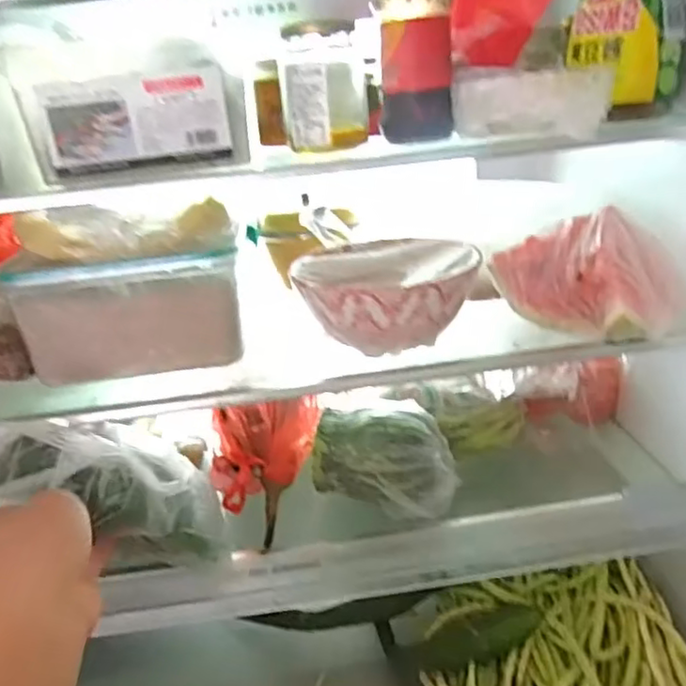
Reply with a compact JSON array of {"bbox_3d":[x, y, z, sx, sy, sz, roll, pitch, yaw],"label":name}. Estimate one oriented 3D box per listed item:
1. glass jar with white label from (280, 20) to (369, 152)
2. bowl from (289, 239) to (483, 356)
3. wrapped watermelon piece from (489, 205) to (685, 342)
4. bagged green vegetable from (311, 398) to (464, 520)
[{"bbox_3d":[-0.015,-0.214,0.532,0.065,0.094,0.071,-5,21,2],"label":"glass jar with white label"},{"bbox_3d":[0.037,-0.044,0.566,0.144,0.060,0.156,-5,21,2],"label":"bowl"},{"bbox_3d":[0.207,-0.061,0.534,0.084,0.086,0.139,-17,24,-27],"label":"wrapped watermelon piece"},{"bbox_3d":[0.043,0.109,0.622,0.118,0.086,0.092,8,25,31],"label":"bagged green vegetable"}]

